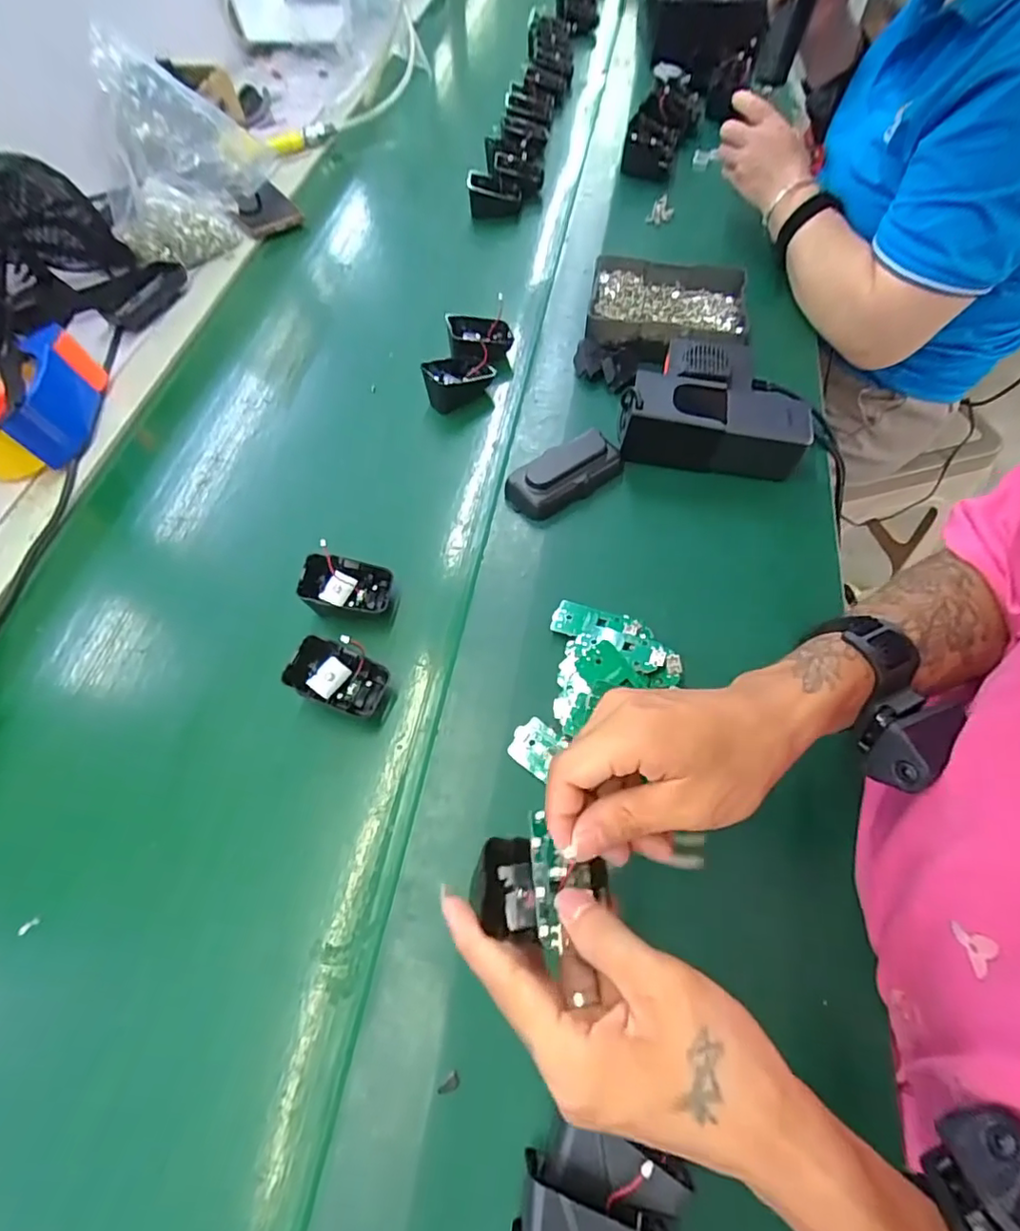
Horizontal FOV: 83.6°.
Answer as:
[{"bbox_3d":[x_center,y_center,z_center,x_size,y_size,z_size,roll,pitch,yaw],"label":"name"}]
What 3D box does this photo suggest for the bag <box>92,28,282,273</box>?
[{"bbox_3d":[-0.404,-0.548,0.682,0.182,0.197,0.105,-39,65,-16],"label":"bag"}]

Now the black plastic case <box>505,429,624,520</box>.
[{"bbox_3d":[0.050,-0.125,0.506,0.106,0.032,0.048,-32,63,-13],"label":"black plastic case"}]

